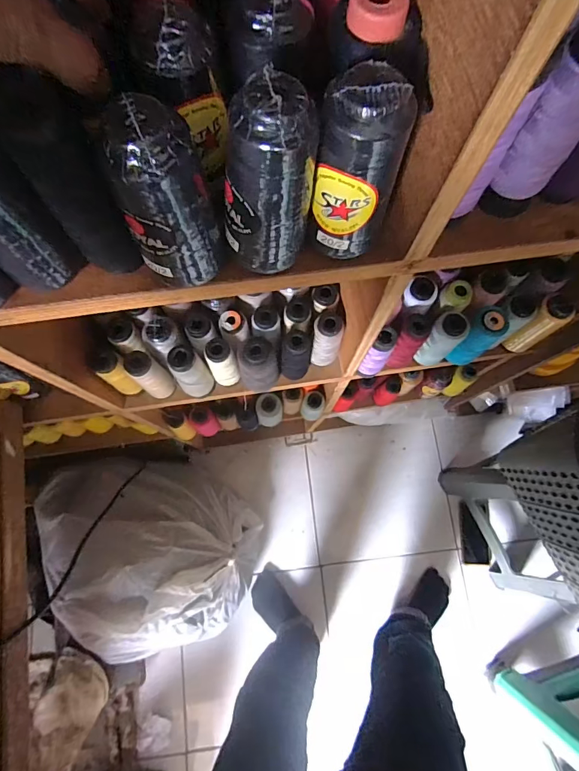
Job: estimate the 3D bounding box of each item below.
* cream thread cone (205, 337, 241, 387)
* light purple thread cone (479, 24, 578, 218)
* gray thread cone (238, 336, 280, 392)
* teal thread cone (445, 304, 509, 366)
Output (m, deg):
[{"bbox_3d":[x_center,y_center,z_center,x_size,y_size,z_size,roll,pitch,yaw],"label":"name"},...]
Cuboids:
[{"bbox_3d":[-0.090,-0.030,0.545,0.034,0.110,0.040,-22,78,-6],"label":"cream thread cone"},{"bbox_3d":[0.158,-0.152,0.248,0.039,0.119,0.043,37,78,7],"label":"light purple thread cone"},{"bbox_3d":[-0.040,-0.028,0.544,0.058,0.103,0.055,-2,76,-2],"label":"gray thread cone"},{"bbox_3d":[0.256,-0.067,0.557,0.054,0.108,0.046,-37,80,-9],"label":"teal thread cone"}]

